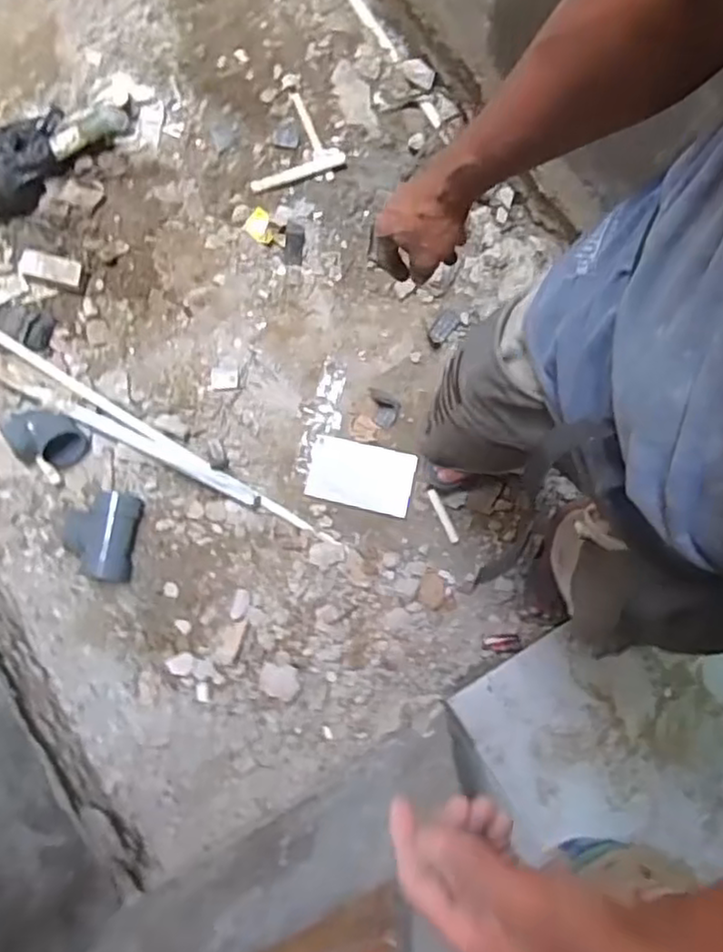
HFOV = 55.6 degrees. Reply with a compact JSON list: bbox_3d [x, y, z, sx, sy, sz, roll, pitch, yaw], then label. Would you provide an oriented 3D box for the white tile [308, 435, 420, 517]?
[{"bbox_3d":[-0.002,-0.001,1.447,0.218,0.011,0.133,13,90,5],"label":"white tile"}]

